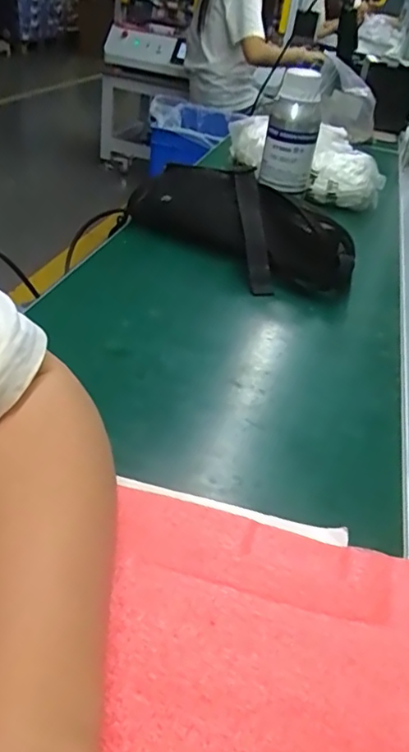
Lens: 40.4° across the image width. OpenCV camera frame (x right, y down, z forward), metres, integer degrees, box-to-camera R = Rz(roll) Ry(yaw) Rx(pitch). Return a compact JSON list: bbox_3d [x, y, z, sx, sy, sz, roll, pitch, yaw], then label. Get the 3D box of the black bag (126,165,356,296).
[{"bbox_3d":[0.041,-0.183,0.658,0.111,0.092,0.289,-25,46,-37],"label":"black bag"}]

